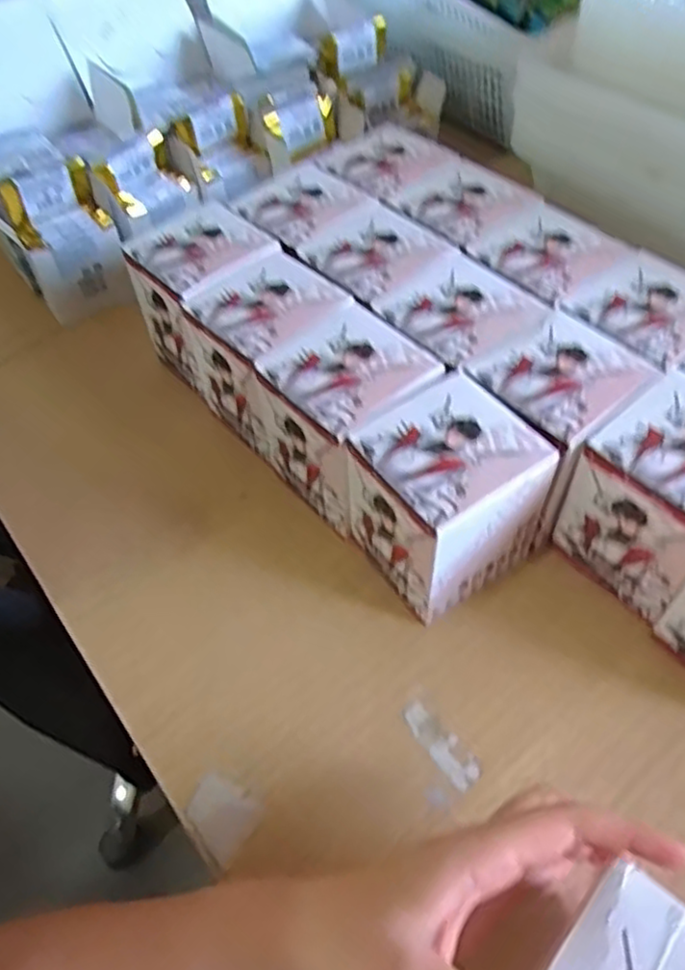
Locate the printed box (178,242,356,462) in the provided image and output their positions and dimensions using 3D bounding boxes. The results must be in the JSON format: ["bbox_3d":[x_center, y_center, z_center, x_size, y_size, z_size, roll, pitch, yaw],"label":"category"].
[{"bbox_3d":[-0.049,-0.092,0.486,0.087,0.091,0.081,-35,59,-22],"label":"printed box"}]

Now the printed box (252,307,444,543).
[{"bbox_3d":[0.002,-0.041,0.458,0.087,0.112,0.094,-34,59,-21],"label":"printed box"}]

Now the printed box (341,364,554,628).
[{"bbox_3d":[0.063,0.012,0.420,0.090,0.114,0.086,-32,58,-20],"label":"printed box"}]

